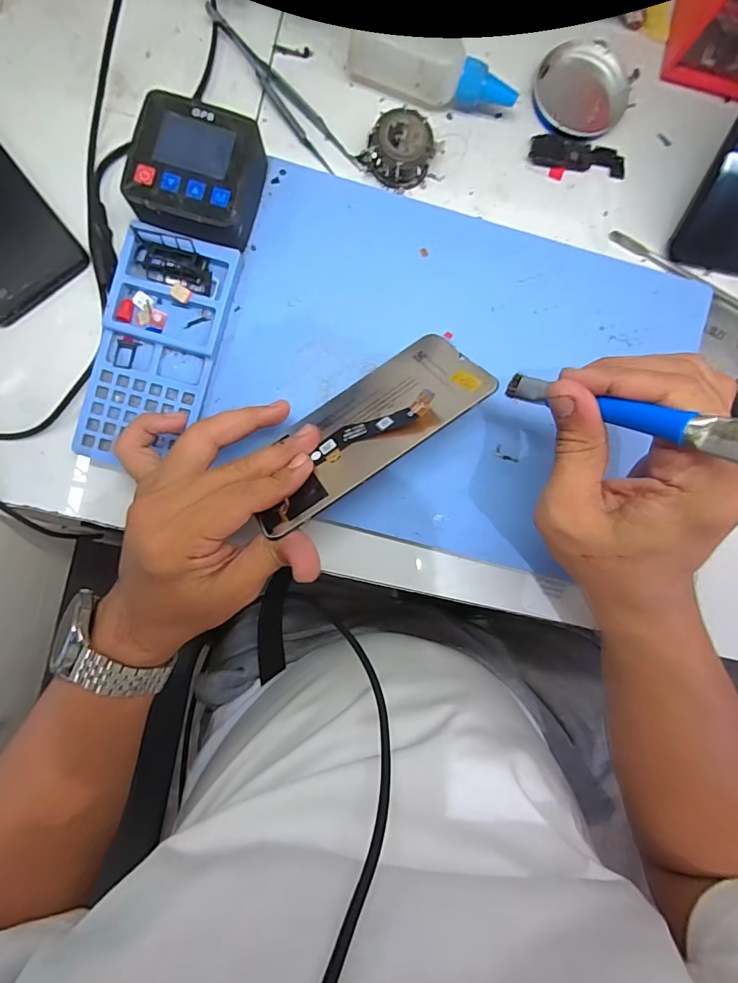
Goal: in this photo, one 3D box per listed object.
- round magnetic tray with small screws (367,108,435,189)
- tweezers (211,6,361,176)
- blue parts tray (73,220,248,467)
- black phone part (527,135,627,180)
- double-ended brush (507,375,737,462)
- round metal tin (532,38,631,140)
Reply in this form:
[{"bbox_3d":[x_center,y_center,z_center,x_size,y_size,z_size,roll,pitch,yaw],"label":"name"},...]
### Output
[{"bbox_3d":[0.021,-0.225,0.302,0.041,0.023,0.040,0,90,-4],"label":"round magnetic tray with small screws"},{"bbox_3d":[-0.059,-0.266,0.306,0.020,0.006,0.134,-43,92,-3],"label":"tweezers"},{"bbox_3d":[-0.133,-0.088,0.290,0.070,0.020,0.144,15,89,-3],"label":"blue parts tray"},{"bbox_3d":[0.148,-0.236,0.321,0.069,0.005,0.021,5,89,-4],"label":"black phone part"},{"bbox_3d":[0.111,-0.038,0.209,0.014,0.139,0.009,-41,120,-3],"label":"double-ended brush"},{"bbox_3d":[0.150,-0.282,0.322,0.067,0.007,0.065,0,90,-4],"label":"round metal tin"}]

